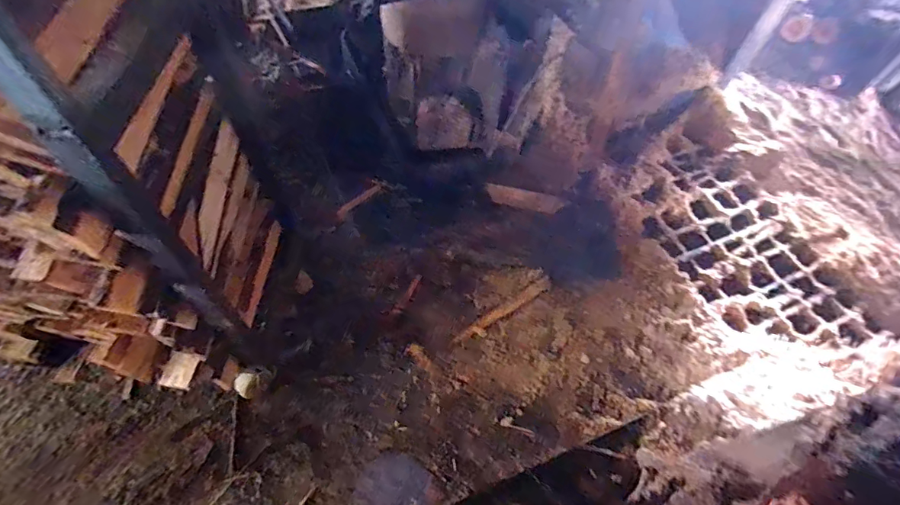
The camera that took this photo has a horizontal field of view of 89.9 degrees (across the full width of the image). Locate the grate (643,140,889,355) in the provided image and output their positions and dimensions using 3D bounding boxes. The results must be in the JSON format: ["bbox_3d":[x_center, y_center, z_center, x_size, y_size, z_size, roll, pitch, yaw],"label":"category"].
[{"bbox_3d":[1.016,-0.057,1.622,0.561,0.050,0.897,-26,64,-15],"label":"grate"}]

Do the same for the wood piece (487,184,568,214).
[{"bbox_3d":[0.258,-0.182,1.547,0.261,0.018,0.064,11,102,4],"label":"wood piece"}]

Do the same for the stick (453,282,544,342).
[{"bbox_3d":[0.165,0.188,1.427,0.356,0.021,0.040,-28,65,-23],"label":"stick"}]

